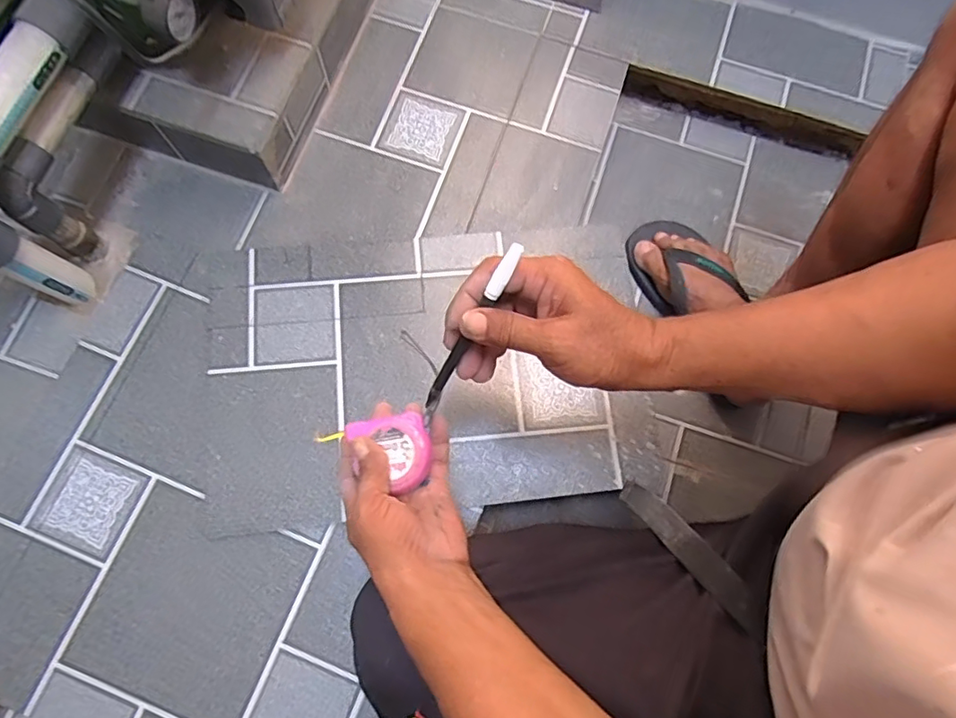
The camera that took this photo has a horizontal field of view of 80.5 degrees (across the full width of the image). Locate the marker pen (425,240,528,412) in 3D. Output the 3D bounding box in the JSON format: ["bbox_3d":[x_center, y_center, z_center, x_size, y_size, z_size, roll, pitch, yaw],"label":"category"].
[{"bbox_3d":[-0.006,-0.019,0.400,0.009,0.147,0.010,36,35,8],"label":"marker pen"}]

